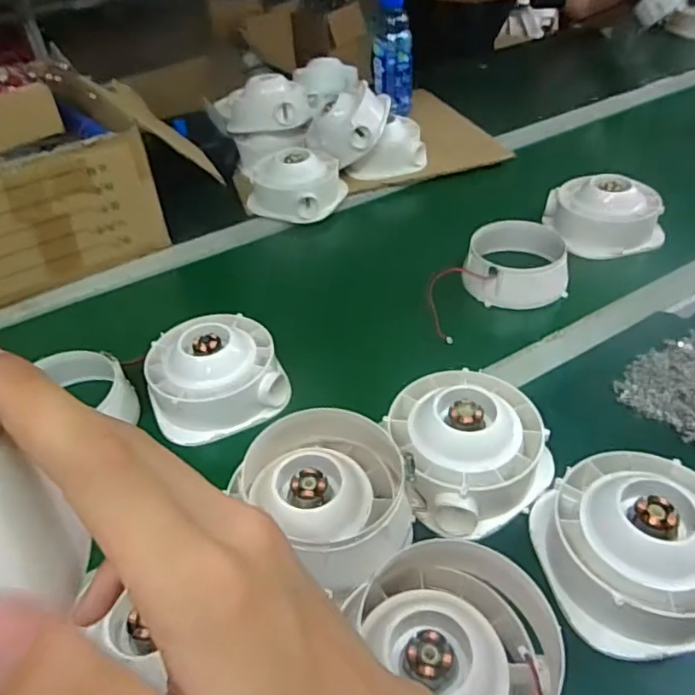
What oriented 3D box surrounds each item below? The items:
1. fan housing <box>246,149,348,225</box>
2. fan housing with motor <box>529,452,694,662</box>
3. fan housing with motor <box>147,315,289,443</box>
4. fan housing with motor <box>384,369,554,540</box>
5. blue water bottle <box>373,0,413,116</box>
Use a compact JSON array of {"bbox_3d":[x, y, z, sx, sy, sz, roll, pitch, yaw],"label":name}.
[{"bbox_3d":[-0.078,-0.251,0.889,0.125,0.071,0.116,20,48,26],"label":"fan housing"},{"bbox_3d":[0.214,0.138,0.424,0.131,0.065,0.129,-3,42,3],"label":"fan housing with motor"},{"bbox_3d":[-0.140,0.023,0.606,0.129,0.066,0.126,-22,44,-16],"label":"fan housing with motor"},{"bbox_3d":[0.098,0.080,0.502,0.132,0.068,0.131,-3,42,3],"label":"fan housing with motor"},{"bbox_3d":[0.082,-0.535,1.073,0.070,0.188,0.079,-2,42,5],"label":"blue water bottle"}]

